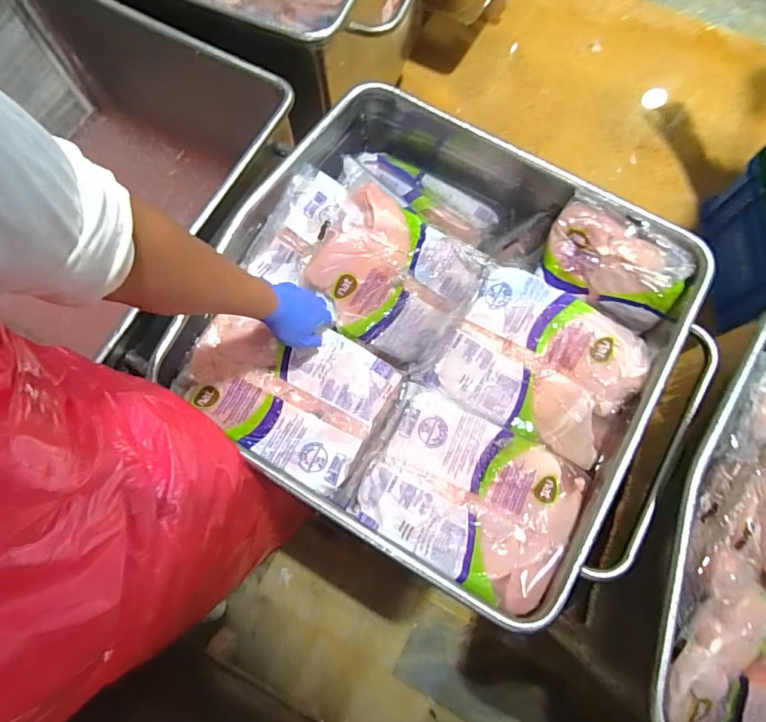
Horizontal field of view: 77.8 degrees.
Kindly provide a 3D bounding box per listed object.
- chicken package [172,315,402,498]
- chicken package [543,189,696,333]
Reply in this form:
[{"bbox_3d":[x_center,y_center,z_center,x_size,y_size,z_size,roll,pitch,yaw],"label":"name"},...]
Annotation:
[{"bbox_3d":[-0.146,0.039,0.726,0.295,0.050,0.218,30,76,9],"label":"chicken package"},{"bbox_3d":[0.387,-0.166,0.807,0.223,0.075,0.152,27,109,7],"label":"chicken package"}]

